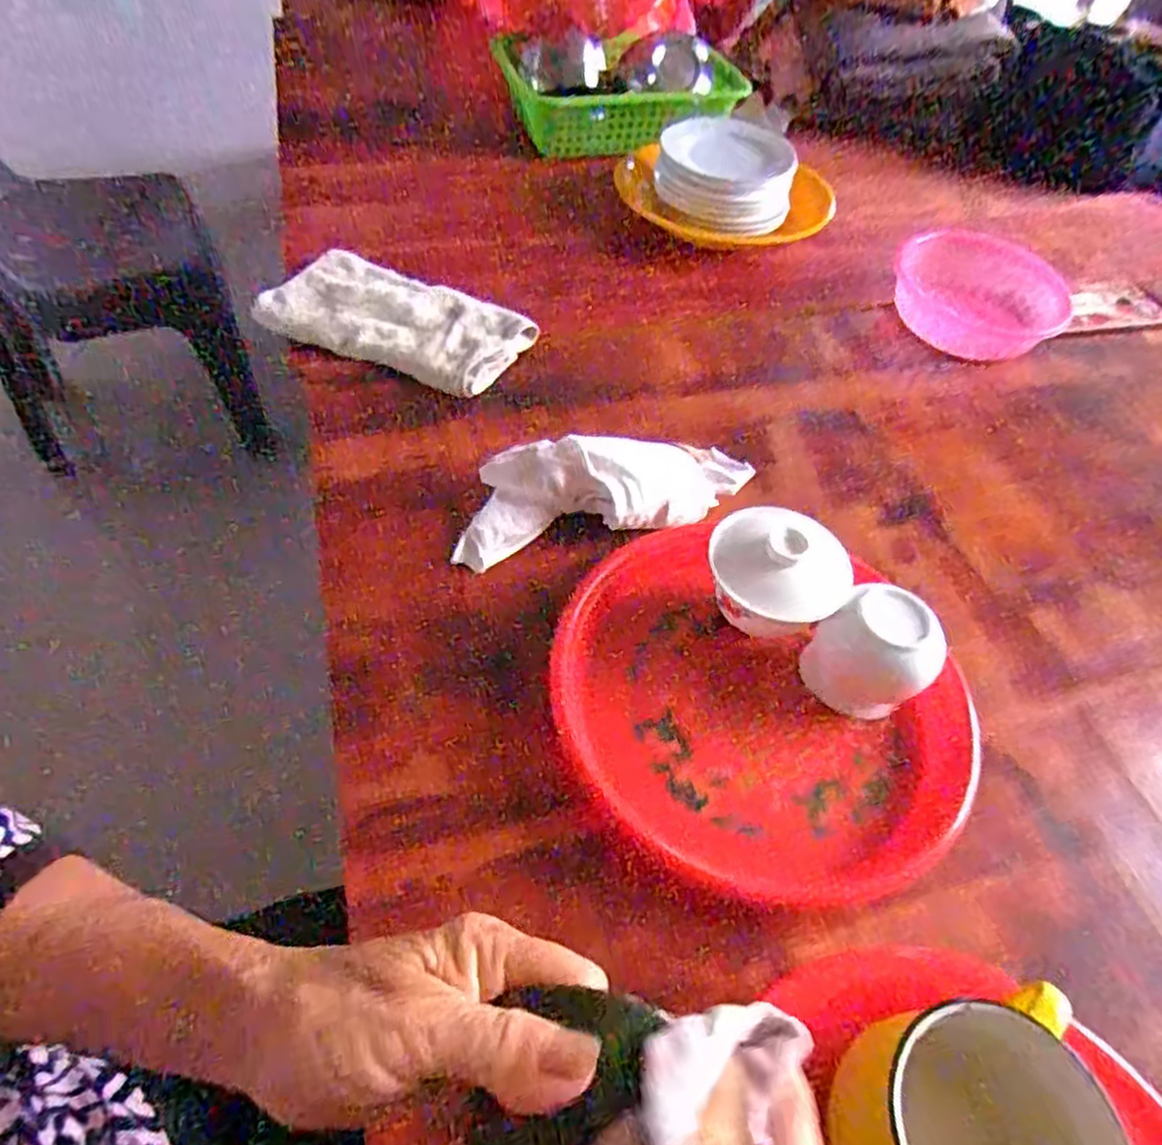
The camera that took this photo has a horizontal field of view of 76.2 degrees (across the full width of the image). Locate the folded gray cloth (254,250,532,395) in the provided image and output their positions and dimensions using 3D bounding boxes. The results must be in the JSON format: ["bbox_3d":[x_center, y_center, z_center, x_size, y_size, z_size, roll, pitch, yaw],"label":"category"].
[{"bbox_3d":[-0.169,-0.237,0.682,0.240,0.023,0.127,25,54,13],"label":"folded gray cloth"}]

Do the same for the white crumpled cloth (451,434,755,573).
[{"bbox_3d":[0.018,-0.064,0.544,0.221,0.049,0.070,-9,54,-13],"label":"white crumpled cloth"}]

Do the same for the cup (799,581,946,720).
[{"bbox_3d":[0.181,0.054,0.459,0.077,0.068,0.063,-34,62,-28],"label":"cup"}]

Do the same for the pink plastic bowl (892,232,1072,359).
[{"bbox_3d":[0.404,-0.287,0.755,0.148,0.051,0.152,3,52,-4],"label":"pink plastic bowl"}]

